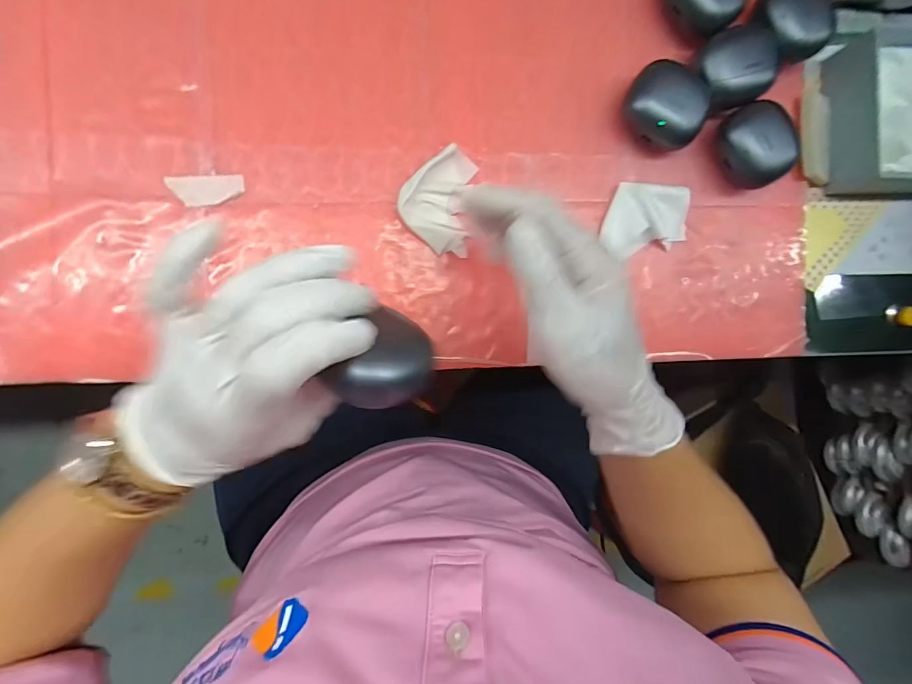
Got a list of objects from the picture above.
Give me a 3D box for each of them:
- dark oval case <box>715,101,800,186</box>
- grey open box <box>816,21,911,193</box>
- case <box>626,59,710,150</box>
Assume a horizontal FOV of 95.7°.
[{"bbox_3d":[0.217,-0.142,0.303,0.047,0.027,0.056,-16,94,-7],"label":"dark oval case"},{"bbox_3d":[0.355,-0.188,0.328,0.123,0.036,0.131,-6,93,-8],"label":"grey open box"},{"bbox_3d":[0.147,-0.164,0.293,0.056,0.032,0.039,34,87,-8],"label":"case"}]

